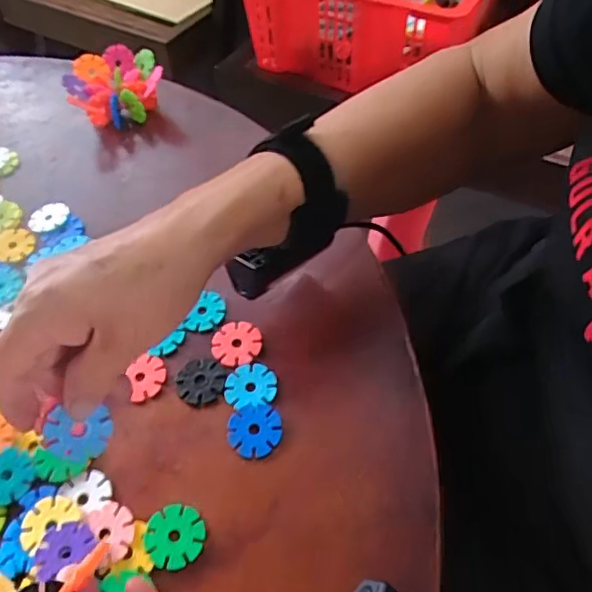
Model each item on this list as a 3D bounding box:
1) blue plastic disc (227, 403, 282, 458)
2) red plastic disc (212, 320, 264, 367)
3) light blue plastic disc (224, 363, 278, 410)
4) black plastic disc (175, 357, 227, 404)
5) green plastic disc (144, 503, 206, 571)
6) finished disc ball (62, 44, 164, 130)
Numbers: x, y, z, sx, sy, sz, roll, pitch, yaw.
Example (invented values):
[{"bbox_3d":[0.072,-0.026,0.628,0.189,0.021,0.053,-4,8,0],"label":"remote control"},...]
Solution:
[{"bbox_3d":[-0.025,0.079,0.340,0.030,0.004,0.031,-1,56,2],"label":"blue plastic disc"},{"bbox_3d":[-0.039,0.030,0.375,0.032,0.004,0.032,-1,56,2],"label":"red plastic disc"},{"bbox_3d":[-0.028,0.055,0.356,0.031,0.004,0.030,-1,56,2],"label":"light blue plastic disc"},{"bbox_3d":[-0.061,0.053,0.360,0.032,0.004,0.029,29,62,21],"label":"black plastic disc"},{"bbox_3d":[-0.066,0.129,0.308,0.032,0.004,0.030,-1,56,2],"label":"green plastic disc"},{"bbox_3d":[-0.164,-0.188,0.518,0.080,0.046,0.073,-1,56,2],"label":"finished disc ball"}]

